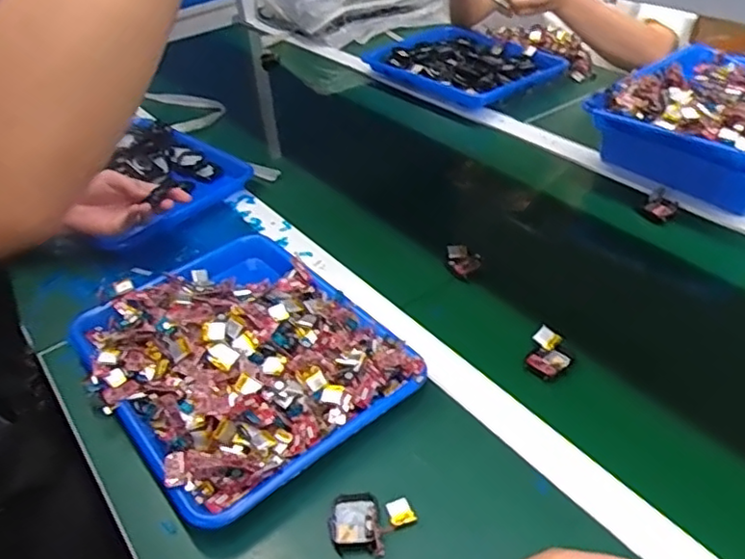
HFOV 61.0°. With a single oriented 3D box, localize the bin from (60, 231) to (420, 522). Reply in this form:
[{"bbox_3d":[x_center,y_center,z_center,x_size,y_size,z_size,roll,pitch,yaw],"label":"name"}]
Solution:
[{"bbox_3d":[-0.143,0.064,0.641,0.247,0.063,0.335,-30,44,-26],"label":"bin"}]

